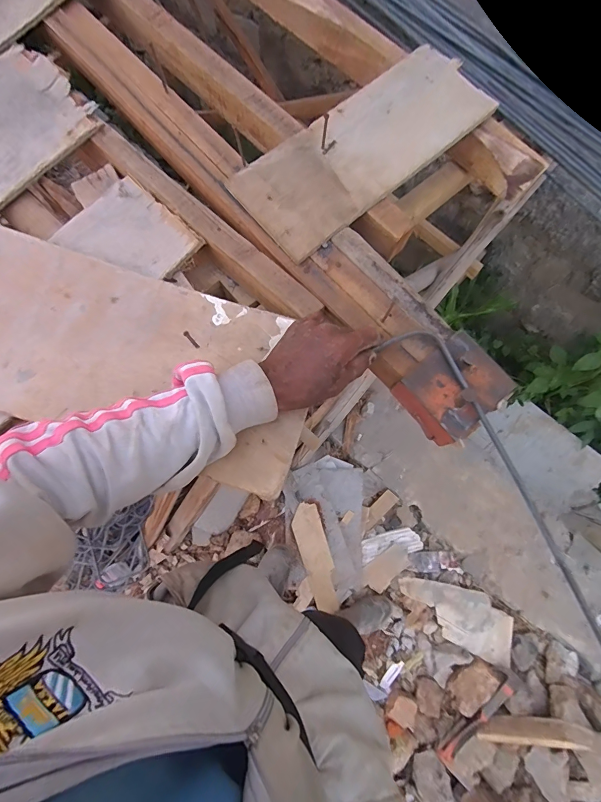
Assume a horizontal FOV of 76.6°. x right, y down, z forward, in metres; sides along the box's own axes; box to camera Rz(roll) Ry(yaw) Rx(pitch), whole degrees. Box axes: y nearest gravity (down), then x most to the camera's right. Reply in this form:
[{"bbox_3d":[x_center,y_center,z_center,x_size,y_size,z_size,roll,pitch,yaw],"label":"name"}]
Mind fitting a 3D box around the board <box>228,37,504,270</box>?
[{"bbox_3d":[0.088,-0.345,0.513,0.373,0.011,0.152,-40,79,-9],"label":"board"}]

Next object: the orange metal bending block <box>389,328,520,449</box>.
[{"bbox_3d":[0.175,-0.014,0.433,0.107,0.049,0.094,-39,79,-8],"label":"orange metal bending block"}]

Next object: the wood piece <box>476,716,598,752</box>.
[{"bbox_3d":[0.699,0.994,1.139,0.305,0.023,0.077,-9,76,16],"label":"wood piece"}]

